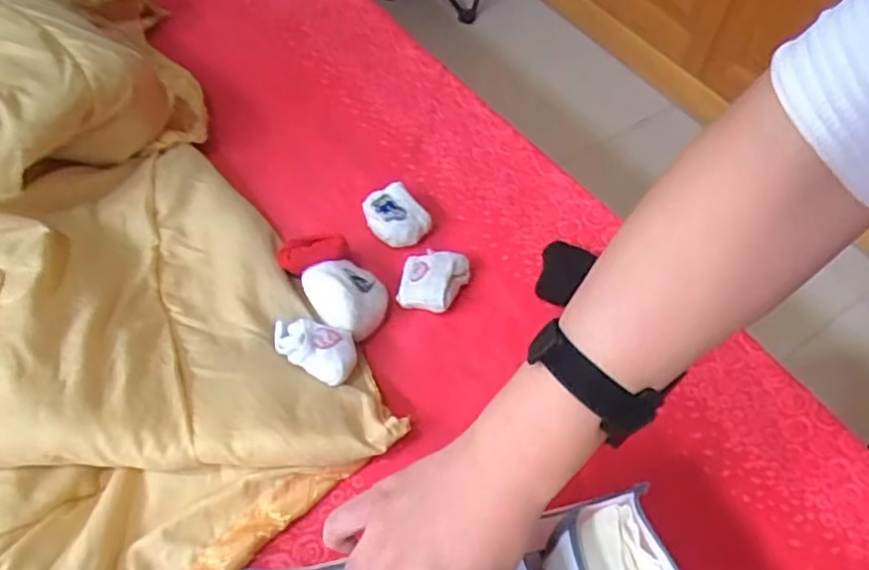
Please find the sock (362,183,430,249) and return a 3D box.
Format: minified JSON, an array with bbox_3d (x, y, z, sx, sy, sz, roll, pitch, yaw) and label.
[{"bbox_3d":[-0.042,-0.076,0.724,0.067,0.045,0.072,-15,58,-13],"label":"sock"}]

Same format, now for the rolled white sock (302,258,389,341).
[{"bbox_3d":[-0.089,0.011,0.648,0.085,0.056,0.069,28,59,15],"label":"rolled white sock"}]

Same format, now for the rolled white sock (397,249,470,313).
[{"bbox_3d":[0.000,-0.008,0.680,0.065,0.036,0.073,13,56,6],"label":"rolled white sock"}]

